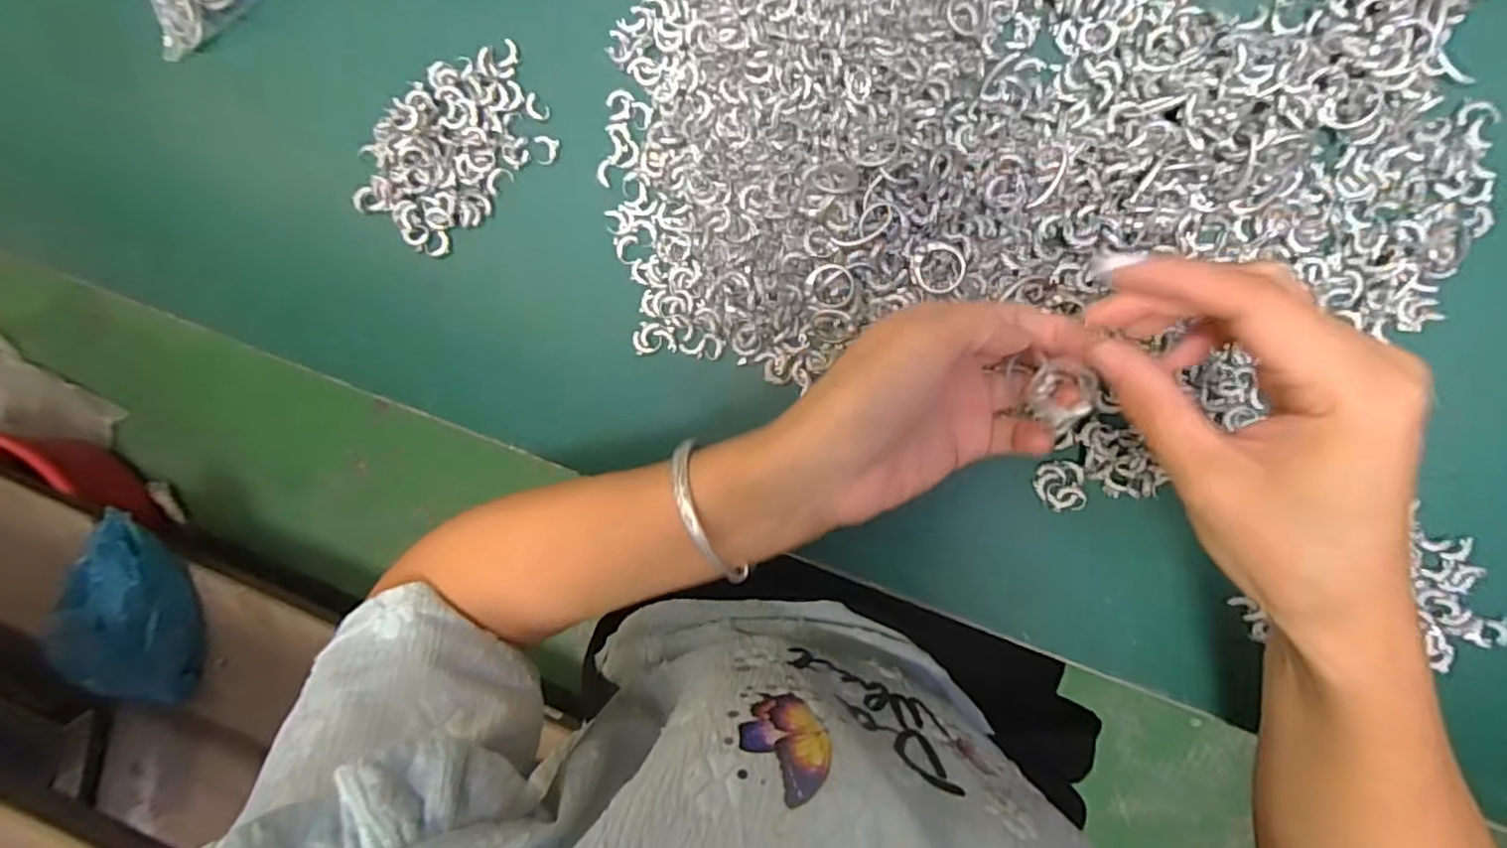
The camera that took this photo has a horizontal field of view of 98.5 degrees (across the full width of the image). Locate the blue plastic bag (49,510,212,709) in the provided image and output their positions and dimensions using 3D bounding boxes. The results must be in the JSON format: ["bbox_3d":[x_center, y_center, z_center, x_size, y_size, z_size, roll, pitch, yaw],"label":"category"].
[{"bbox_3d":[-0.887,0.273,0.926,0.132,0.130,0.276,-21,95,10],"label":"blue plastic bag"}]

